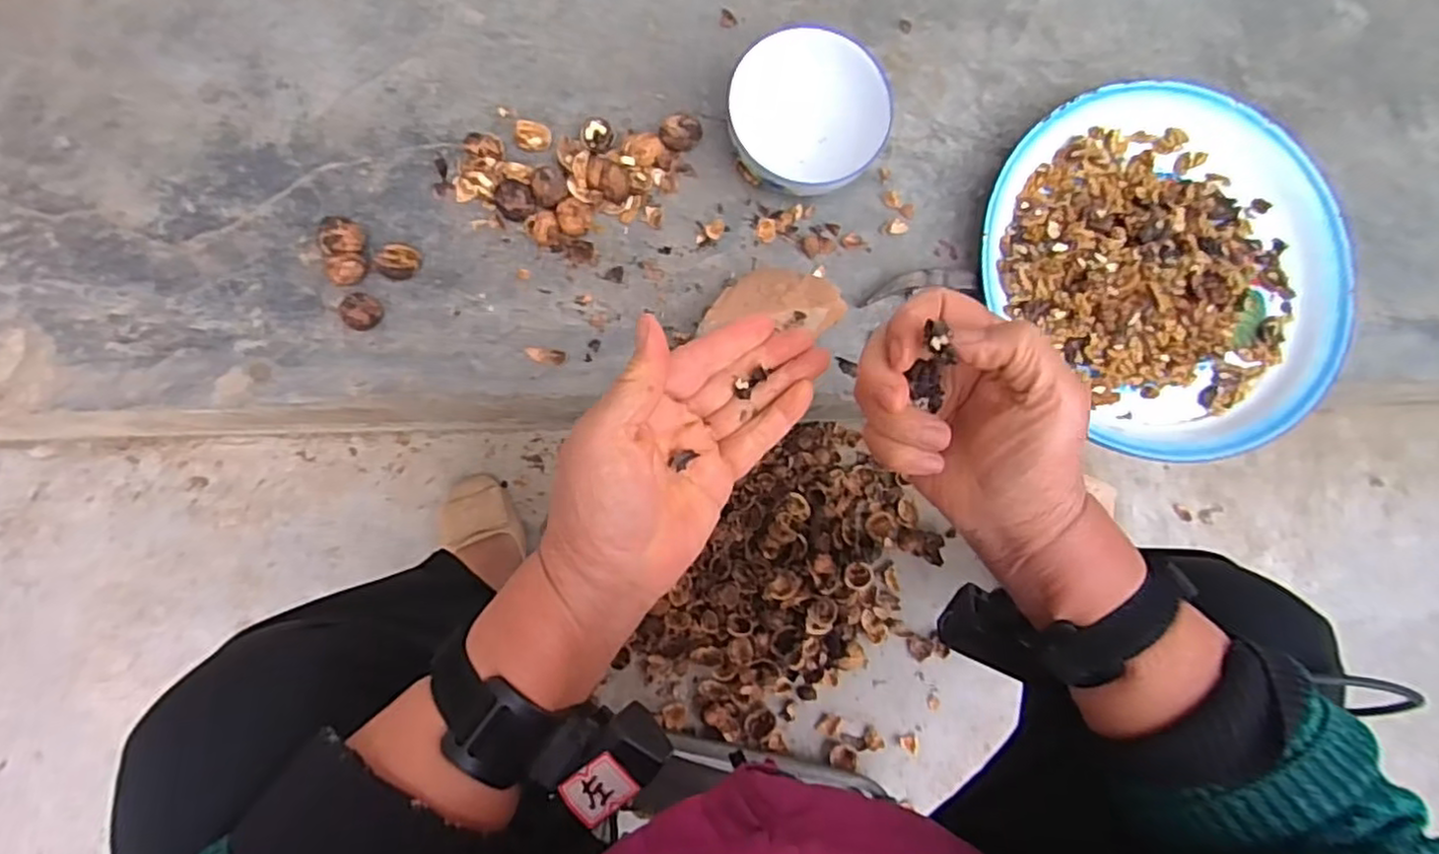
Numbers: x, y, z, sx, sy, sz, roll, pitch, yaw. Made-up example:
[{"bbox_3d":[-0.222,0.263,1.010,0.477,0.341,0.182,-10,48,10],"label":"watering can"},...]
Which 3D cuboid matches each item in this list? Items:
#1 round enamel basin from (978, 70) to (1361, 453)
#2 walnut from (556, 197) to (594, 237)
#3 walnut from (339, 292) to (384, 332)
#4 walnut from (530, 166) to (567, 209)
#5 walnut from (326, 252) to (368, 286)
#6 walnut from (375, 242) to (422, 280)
[{"bbox_3d":[0.420,-0.154,0.643,0.301,0.034,0.338,-43,86,-8],"label":"round enamel basin"},{"bbox_3d":[-0.127,-0.184,0.618,0.030,0.027,0.032,1,82,-3],"label":"walnut"},{"bbox_3d":[-0.306,-0.098,0.598,0.031,0.024,0.032,36,81,2],"label":"walnut"},{"bbox_3d":[-0.148,-0.208,0.609,0.031,0.024,0.036,-18,83,-6],"label":"walnut"},{"bbox_3d":[-0.318,-0.133,0.598,0.028,0.025,0.021,-15,83,-6],"label":"walnut"},{"bbox_3d":[-0.279,-0.143,0.603,0.035,0.024,0.026,-5,82,-4],"label":"walnut"}]

